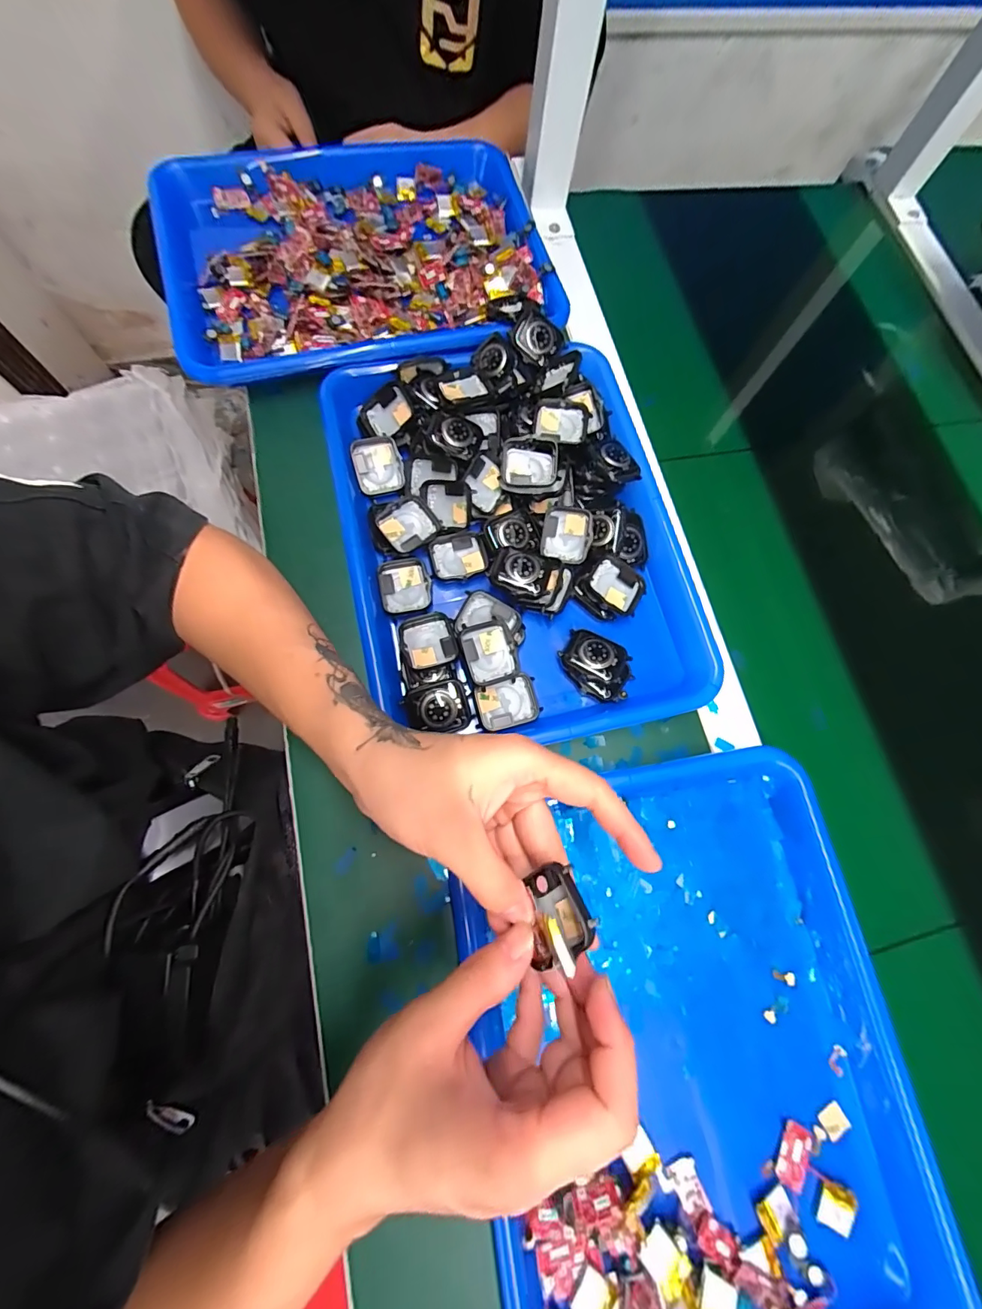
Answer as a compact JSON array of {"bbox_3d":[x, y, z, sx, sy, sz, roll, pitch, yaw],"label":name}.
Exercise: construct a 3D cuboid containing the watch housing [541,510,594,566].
[{"bbox_3d":[0.059,-0.093,0.362,0.037,0.009,0.040,10,106,6],"label":"watch housing"}]

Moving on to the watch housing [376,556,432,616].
[{"bbox_3d":[-0.065,-0.050,0.350,0.038,0.013,0.042,-10,75,-7],"label":"watch housing"}]

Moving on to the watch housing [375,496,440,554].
[{"bbox_3d":[-0.064,-0.099,0.354,0.041,0.008,0.038,-43,97,-16],"label":"watch housing"}]

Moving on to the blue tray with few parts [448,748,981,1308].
[{"bbox_3d":[0.122,0.236,0.279,0.258,0.033,0.322,-9,72,-4],"label":"blue tray with few parts"}]

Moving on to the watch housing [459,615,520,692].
[{"bbox_3d":[0.000,-0.001,0.330,0.037,0.006,0.046,-15,87,-14],"label":"watch housing"}]

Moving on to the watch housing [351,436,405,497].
[{"bbox_3d":[-0.091,-0.152,0.375,0.037,0.011,0.043,-13,104,-11],"label":"watch housing"}]

